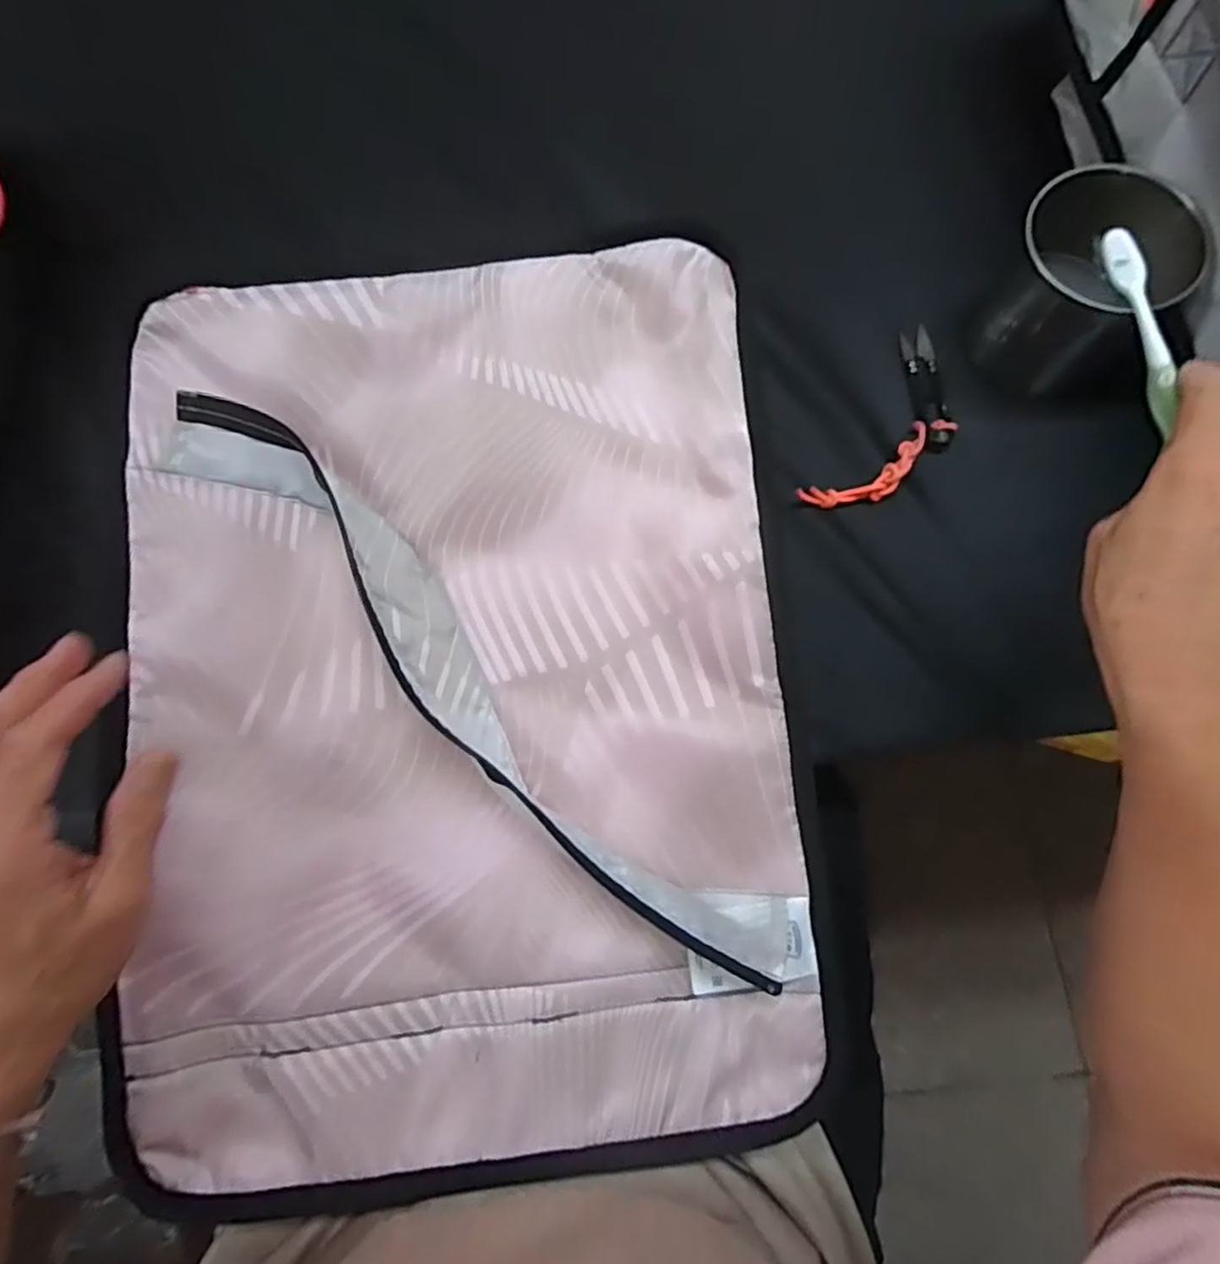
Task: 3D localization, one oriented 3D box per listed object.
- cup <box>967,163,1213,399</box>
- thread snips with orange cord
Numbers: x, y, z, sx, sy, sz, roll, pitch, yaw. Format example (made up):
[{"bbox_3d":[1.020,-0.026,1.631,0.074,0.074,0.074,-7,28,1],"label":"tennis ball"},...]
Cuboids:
[{"bbox_3d":[0.298,-0.221,0.438,0.094,0.104,0.078,43,81,11],"label":"cup"},{"bbox_3d":[0.196,-0.138,0.460,0.065,0.022,0.162,32,79,9],"label":"thread snips with orange cord"}]

